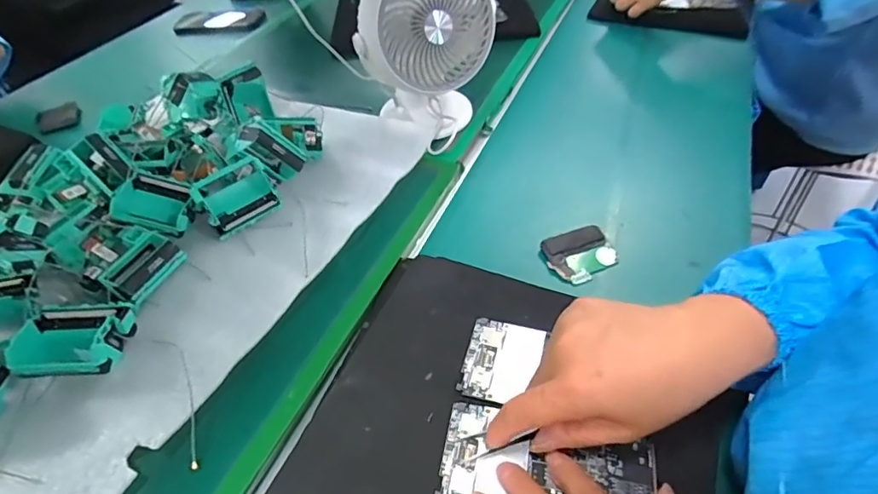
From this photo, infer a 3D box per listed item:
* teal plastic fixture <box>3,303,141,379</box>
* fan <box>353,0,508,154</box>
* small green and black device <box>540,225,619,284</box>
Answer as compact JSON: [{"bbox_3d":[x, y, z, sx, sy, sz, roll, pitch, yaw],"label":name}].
[{"bbox_3d":[-0.288,0.075,0.406,0.067,0.036,0.061,-5,45,1],"label":"teal plastic fixture"},{"bbox_3d":[-0.015,-0.225,0.573,0.151,0.201,0.115,-20,47,-13],"label":"fan"},{"bbox_3d":[0.137,0.008,0.493,0.063,0.017,0.053,-19,47,-13],"label":"small green and black device"}]

